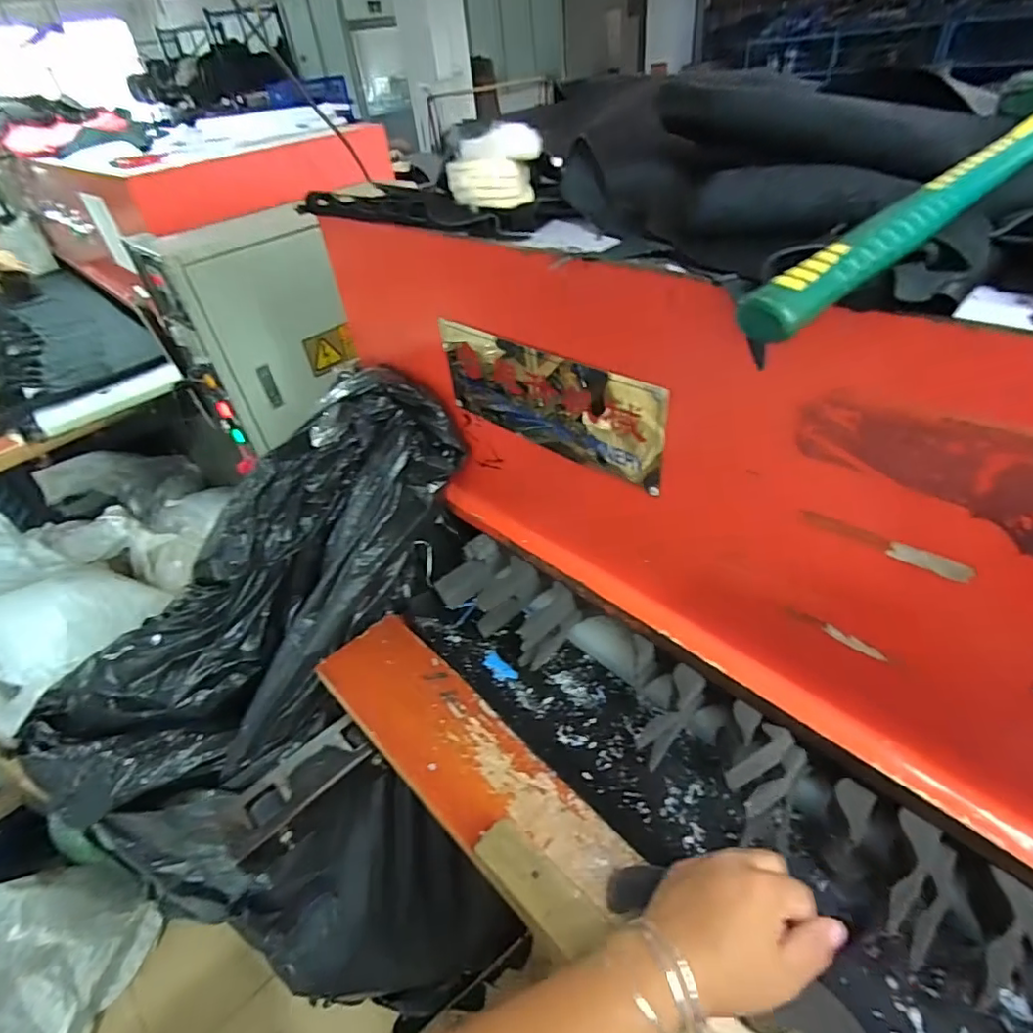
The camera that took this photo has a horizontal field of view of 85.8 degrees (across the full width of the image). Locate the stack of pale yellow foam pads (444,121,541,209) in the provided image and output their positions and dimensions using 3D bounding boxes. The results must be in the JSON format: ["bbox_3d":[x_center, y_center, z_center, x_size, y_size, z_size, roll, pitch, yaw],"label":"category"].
[{"bbox_3d":[-0.022,-0.314,0.500,0.086,0.058,0.046,2,40,4],"label":"stack of pale yellow foam pads"}]

